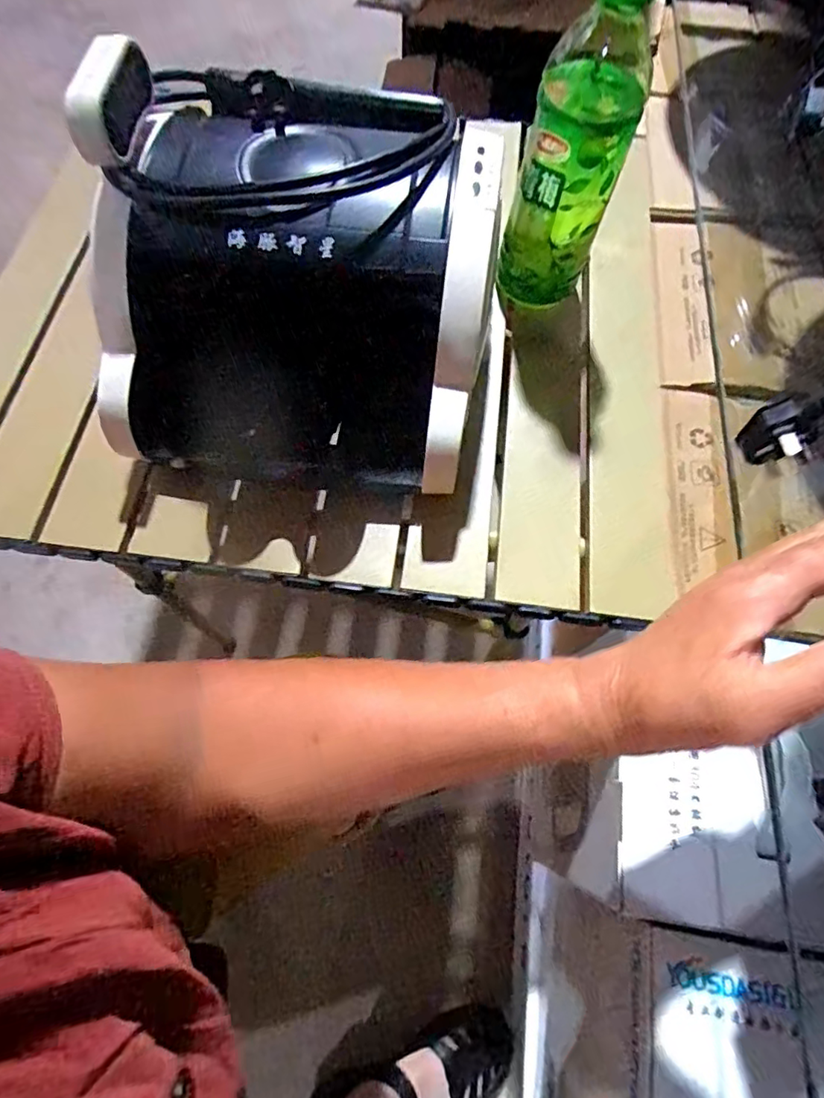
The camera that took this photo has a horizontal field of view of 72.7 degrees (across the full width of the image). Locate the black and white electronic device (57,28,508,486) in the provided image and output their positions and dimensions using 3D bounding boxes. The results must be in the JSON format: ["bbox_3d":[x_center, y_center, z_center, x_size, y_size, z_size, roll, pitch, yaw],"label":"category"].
[{"bbox_3d":[-0.069,-0.166,0.362,0.234,0.147,0.225,11,67,3],"label":"black and white electronic device"}]

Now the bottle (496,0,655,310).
[{"bbox_3d":[0.108,-0.259,0.365,0.061,0.193,0.070,19,68,7],"label":"bottle"}]

